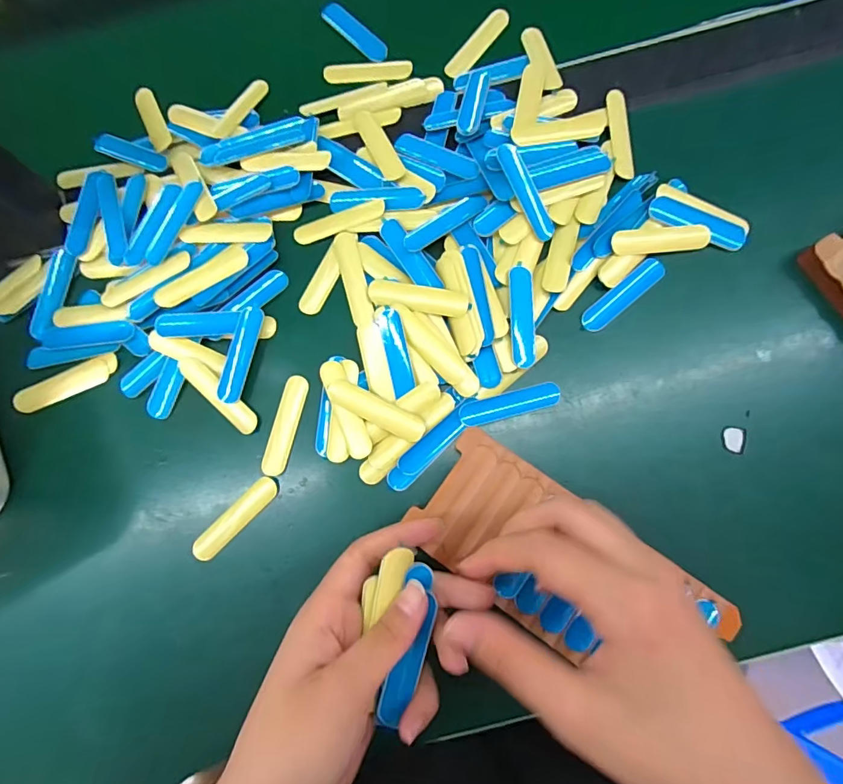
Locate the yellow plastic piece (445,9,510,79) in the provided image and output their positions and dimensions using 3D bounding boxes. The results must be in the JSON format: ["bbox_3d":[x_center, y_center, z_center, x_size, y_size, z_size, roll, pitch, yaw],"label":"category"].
[{"bbox_3d":[0.040,-0.249,0.336,0.015,0.005,0.063,39,86,8],"label":"yellow plastic piece"}]

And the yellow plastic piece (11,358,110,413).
[{"bbox_3d":[-0.232,-0.005,0.304,0.061,0.009,0.016,-23,81,0],"label":"yellow plastic piece"}]

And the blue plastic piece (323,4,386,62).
[{"bbox_3d":[-0.049,-0.264,0.343,0.060,0.006,0.016,44,86,8],"label":"blue plastic piece"}]

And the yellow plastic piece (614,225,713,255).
[{"bbox_3d":[0.149,-0.096,0.292,0.060,0.004,0.016,-7,81,2],"label":"yellow plastic piece"}]

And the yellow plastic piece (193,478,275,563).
[{"bbox_3d":[-0.113,0.077,0.284,0.014,0.005,0.062,44,86,8],"label":"yellow plastic piece"}]

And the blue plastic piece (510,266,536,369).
[{"bbox_3d":[0.061,-0.045,0.285,0.015,0.011,0.061,0,82,3],"label":"blue plastic piece"}]

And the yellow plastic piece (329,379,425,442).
[{"bbox_3d":[-0.028,0.011,0.287,0.063,0.004,0.016,27,84,7],"label":"yellow plastic piece"}]

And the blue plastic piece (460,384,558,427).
[{"bbox_3d":[0.054,0.007,0.284,0.061,0.007,0.014,-15,81,1],"label":"blue plastic piece"}]

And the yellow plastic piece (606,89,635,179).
[{"bbox_3d":[0.130,-0.169,0.306,0.013,0.004,0.061,-3,81,3],"label":"yellow plastic piece"}]

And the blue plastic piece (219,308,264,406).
[{"bbox_3d":[-0.114,-0.024,0.294,0.015,0.006,0.061,12,83,5],"label":"blue plastic piece"}]

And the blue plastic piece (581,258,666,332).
[{"bbox_3d":[0.126,-0.061,0.292,0.061,0.004,0.016,-40,81,-3],"label":"blue plastic piece"}]

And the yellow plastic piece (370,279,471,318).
[{"bbox_3d":[-0.002,-0.058,0.290,0.064,0.011,0.016,14,83,5],"label":"yellow plastic piece"}]

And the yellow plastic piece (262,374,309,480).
[{"bbox_3d":[-0.085,0.021,0.291,0.016,0.004,0.062,13,83,5],"label":"yellow plastic piece"}]

